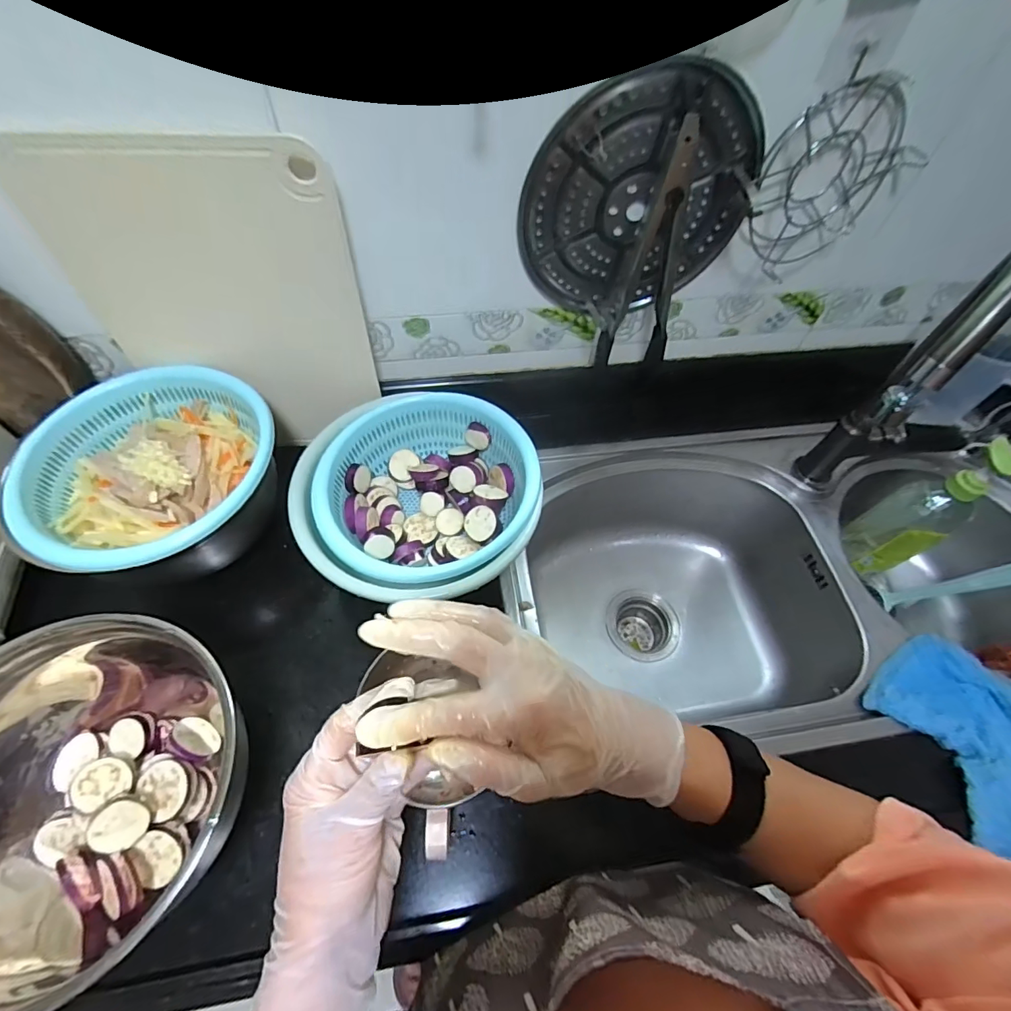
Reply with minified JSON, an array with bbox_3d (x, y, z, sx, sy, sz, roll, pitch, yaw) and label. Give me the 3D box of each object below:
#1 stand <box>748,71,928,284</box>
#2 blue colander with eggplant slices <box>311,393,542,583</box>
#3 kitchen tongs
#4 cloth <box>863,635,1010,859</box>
[{"bbox_3d":[0.309,-0.311,0.471,0.153,0.165,0.046,-35,52,27],"label":"stand"},{"bbox_3d":[-0.082,-0.009,0.532,0.226,0.094,0.208,8,59,1],"label":"blue colander with eggplant slices"},{"bbox_3d":[0.135,-0.249,0.498,0.076,0.230,0.034,-7,51,2],"label":"kitchen tongs"},{"bbox_3d":[0.470,0.221,0.474,0.131,0.043,0.188,-21,62,-15],"label":"cloth"}]

